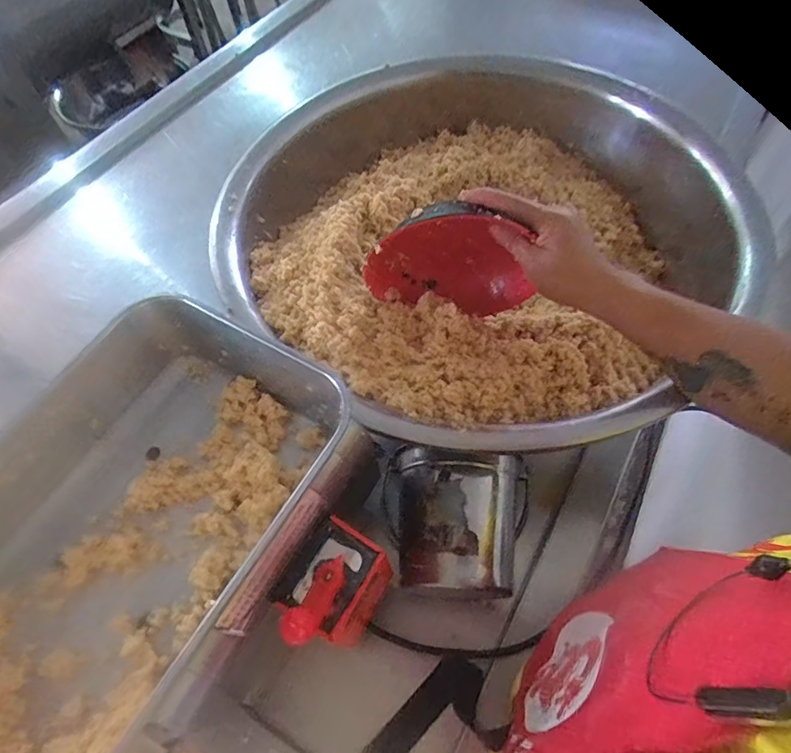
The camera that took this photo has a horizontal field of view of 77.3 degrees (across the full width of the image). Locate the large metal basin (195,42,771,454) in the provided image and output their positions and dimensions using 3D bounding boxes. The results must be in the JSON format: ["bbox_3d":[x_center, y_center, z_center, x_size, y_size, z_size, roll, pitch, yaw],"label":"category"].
[{"bbox_3d":[0.088,-0.184,0.637,0.619,0.134,0.619,-1,59,1],"label":"large metal basin"}]

